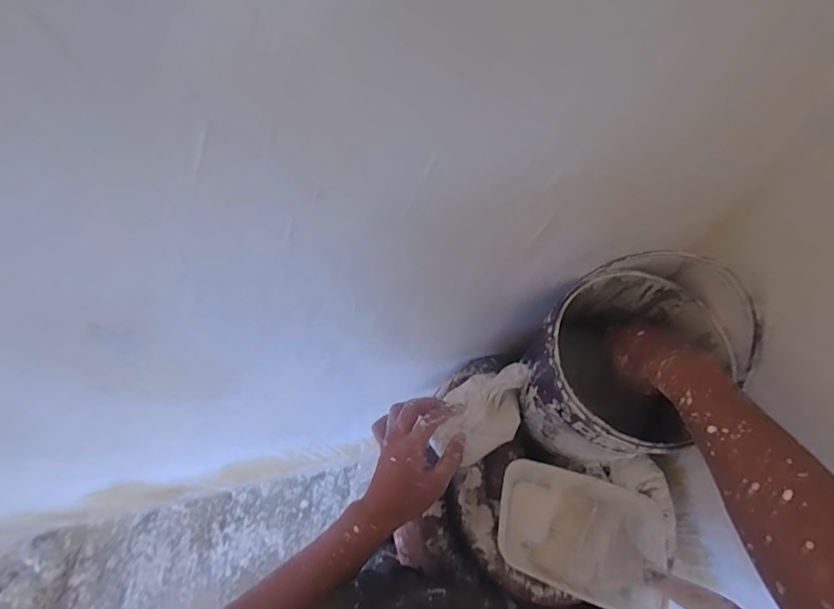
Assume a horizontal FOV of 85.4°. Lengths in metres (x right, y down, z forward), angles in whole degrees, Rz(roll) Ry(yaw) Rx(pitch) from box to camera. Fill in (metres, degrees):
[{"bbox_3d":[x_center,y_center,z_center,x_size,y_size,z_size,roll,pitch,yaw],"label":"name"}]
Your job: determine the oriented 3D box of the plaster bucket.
[{"bbox_3d":[0.225,0.081,0.522,0.187,0.198,0.175,-1,65,2],"label":"plaster bucket"}]

